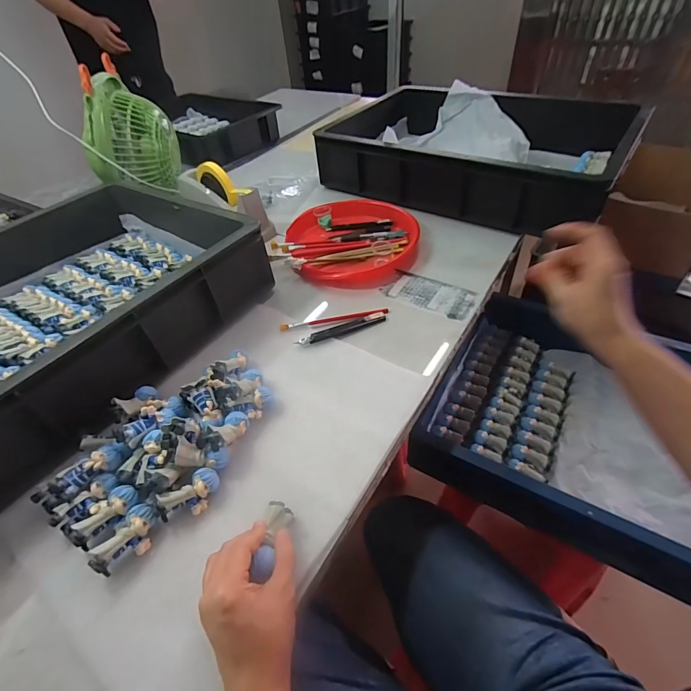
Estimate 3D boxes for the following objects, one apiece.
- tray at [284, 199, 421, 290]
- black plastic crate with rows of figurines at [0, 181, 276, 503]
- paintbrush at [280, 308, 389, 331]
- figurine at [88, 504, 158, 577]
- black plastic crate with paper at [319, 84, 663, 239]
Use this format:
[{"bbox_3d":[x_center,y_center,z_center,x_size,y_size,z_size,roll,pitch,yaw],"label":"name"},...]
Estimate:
[{"bbox_3d":[0.006,-0.196,0.713,0.252,0.043,0.252,-3,46,4],"label":"tray"},{"bbox_3d":[-0.473,-0.045,0.514,0.444,0.116,0.584,23,53,26],"label":"black plastic crate with rows of figurines"},{"bbox_3d":[-0.017,-0.040,0.578,0.167,0.007,0.013,-11,46,-4],"label":"paintbrush"},{"bbox_3d":[-0.204,0.183,0.353,0.031,0.030,0.061,18,51,22],"label":"figurine"},{"bbox_3d":[0.284,-0.452,0.825,0.577,0.105,0.402,28,58,26],"label":"black plastic crate with paper"}]

